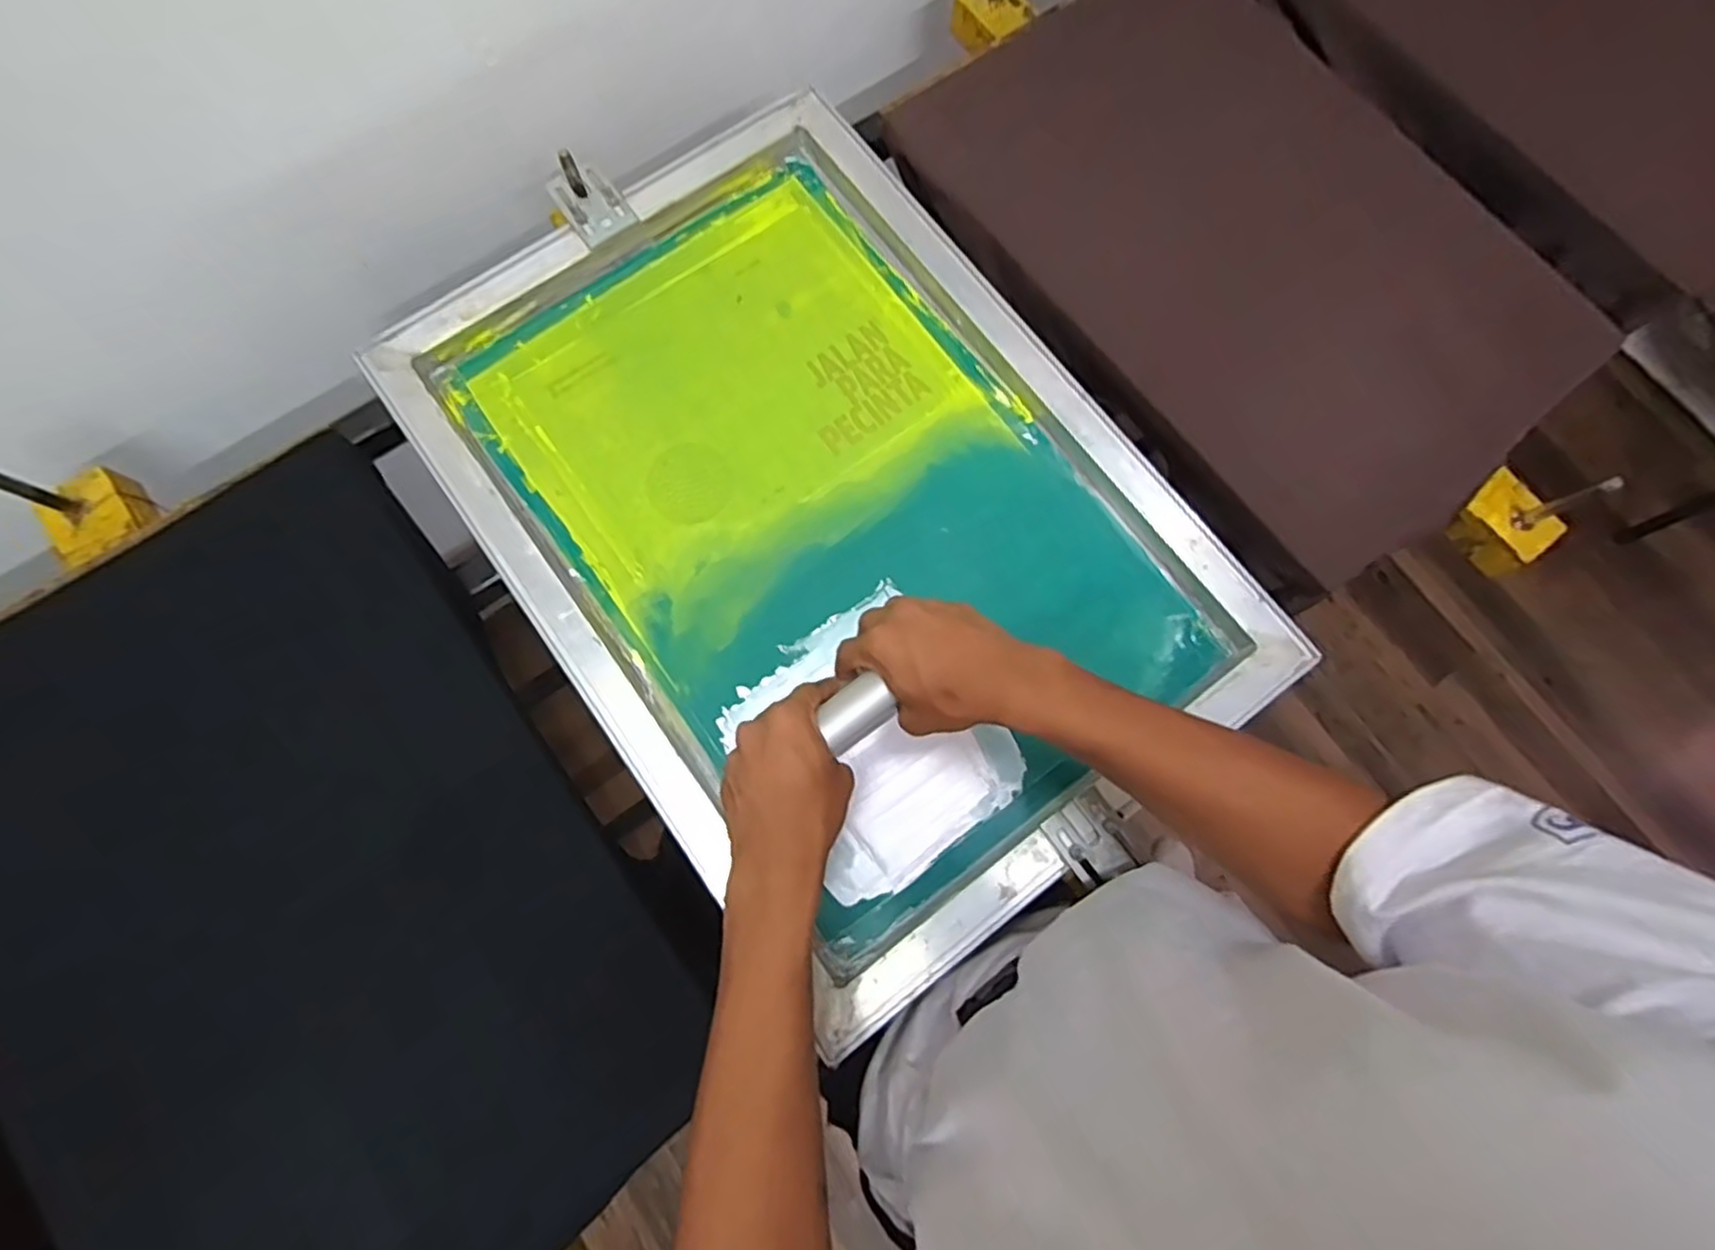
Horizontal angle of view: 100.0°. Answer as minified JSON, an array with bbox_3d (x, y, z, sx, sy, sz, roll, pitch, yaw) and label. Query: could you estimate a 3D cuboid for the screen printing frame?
[{"bbox_3d":[-0.026,-0.094,0.583,0.462,0.037,0.645,-36,81,-7],"label":"screen printing frame"}]

